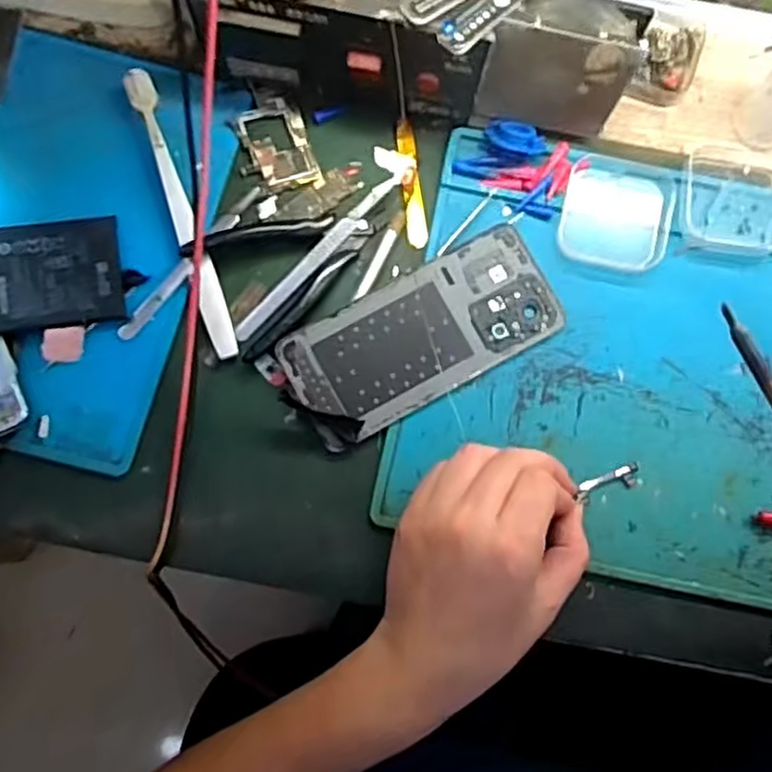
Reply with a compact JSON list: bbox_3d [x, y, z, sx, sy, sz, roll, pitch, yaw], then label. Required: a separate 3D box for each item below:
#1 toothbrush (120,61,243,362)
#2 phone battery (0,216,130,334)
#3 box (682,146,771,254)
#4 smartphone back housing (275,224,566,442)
[{"bbox_3d":[-0.120,-0.104,0.428,0.015,0.017,0.184,-19,79,-6],"label":"toothbrush"},{"bbox_3d":[-0.191,-0.064,0.416,0.078,0.004,0.062,-11,81,-16],"label":"phone battery"},{"bbox_3d":[0.212,-0.116,0.440,0.066,0.015,0.069,5,77,-1],"label":"box"},{"bbox_3d":[0.022,-0.030,0.420,0.155,0.008,0.071,-29,80,-7],"label":"smartphone back housing"}]

